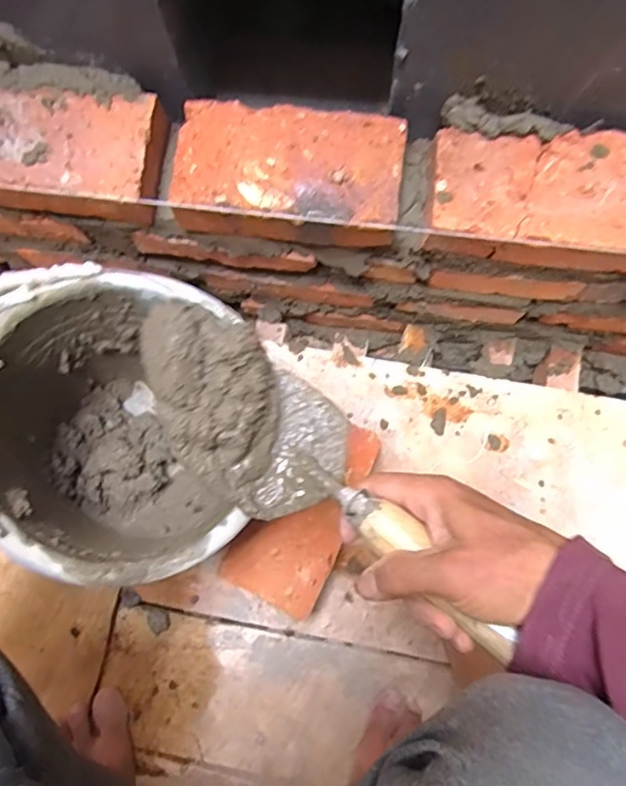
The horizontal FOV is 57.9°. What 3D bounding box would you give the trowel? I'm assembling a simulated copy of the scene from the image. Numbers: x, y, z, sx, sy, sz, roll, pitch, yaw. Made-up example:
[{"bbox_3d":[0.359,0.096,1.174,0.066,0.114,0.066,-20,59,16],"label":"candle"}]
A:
[{"bbox_3d":[-0.002,0.052,0.347,0.274,0.075,0.092,44,82,0],"label":"trowel"}]

